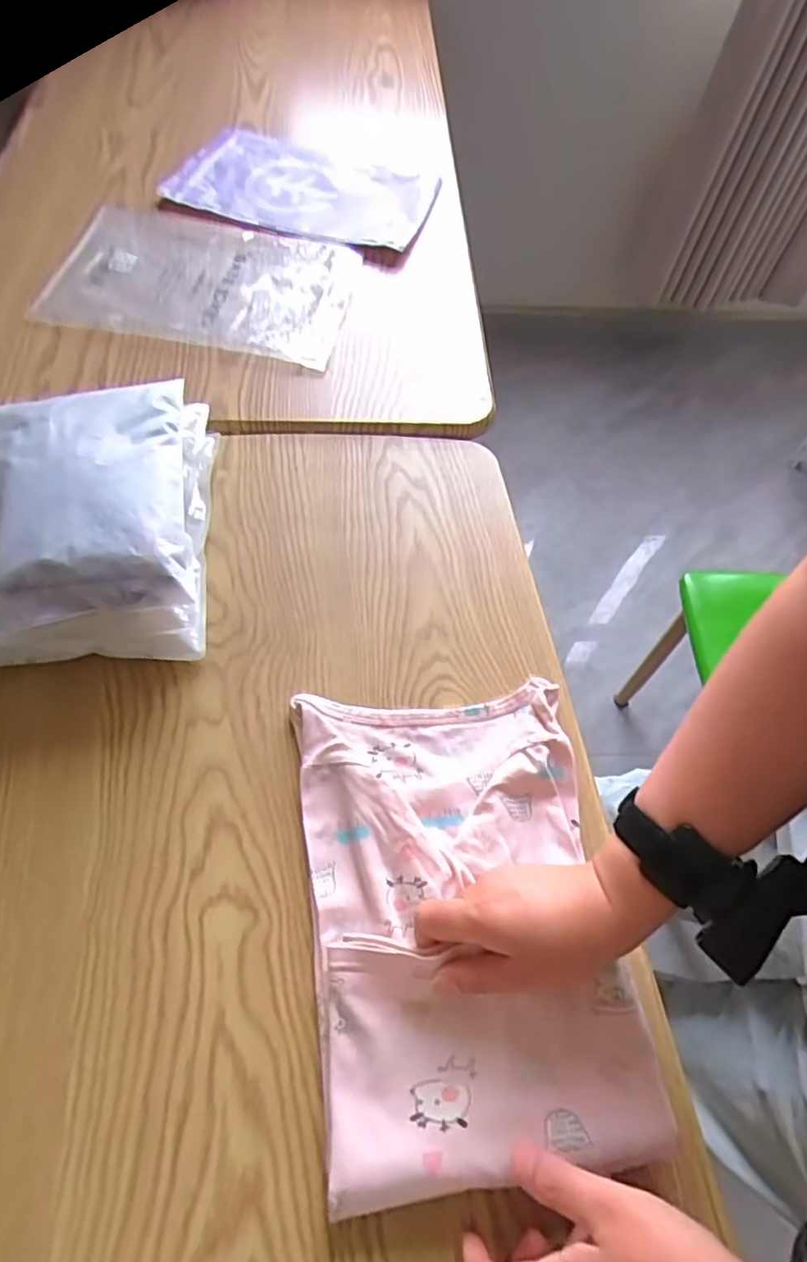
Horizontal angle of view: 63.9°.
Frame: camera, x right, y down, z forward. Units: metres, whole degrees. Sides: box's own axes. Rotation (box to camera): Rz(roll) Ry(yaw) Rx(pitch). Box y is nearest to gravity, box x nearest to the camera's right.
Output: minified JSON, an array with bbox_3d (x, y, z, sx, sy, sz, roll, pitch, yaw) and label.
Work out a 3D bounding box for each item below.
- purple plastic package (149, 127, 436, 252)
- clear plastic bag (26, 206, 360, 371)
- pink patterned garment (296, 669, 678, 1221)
[{"bbox_3d":[-0.130,-0.571,0.827,0.315,0.018,0.207,16,60,5],"label":"purple plastic package"},{"bbox_3d":[-0.219,-0.393,0.718,0.314,0.014,0.221,11,60,2],"label":"clear plastic bag"},{"bbox_3d":[0.036,0.169,0.415,0.186,0.036,0.284,-5,61,-7],"label":"pink patterned garment"}]

